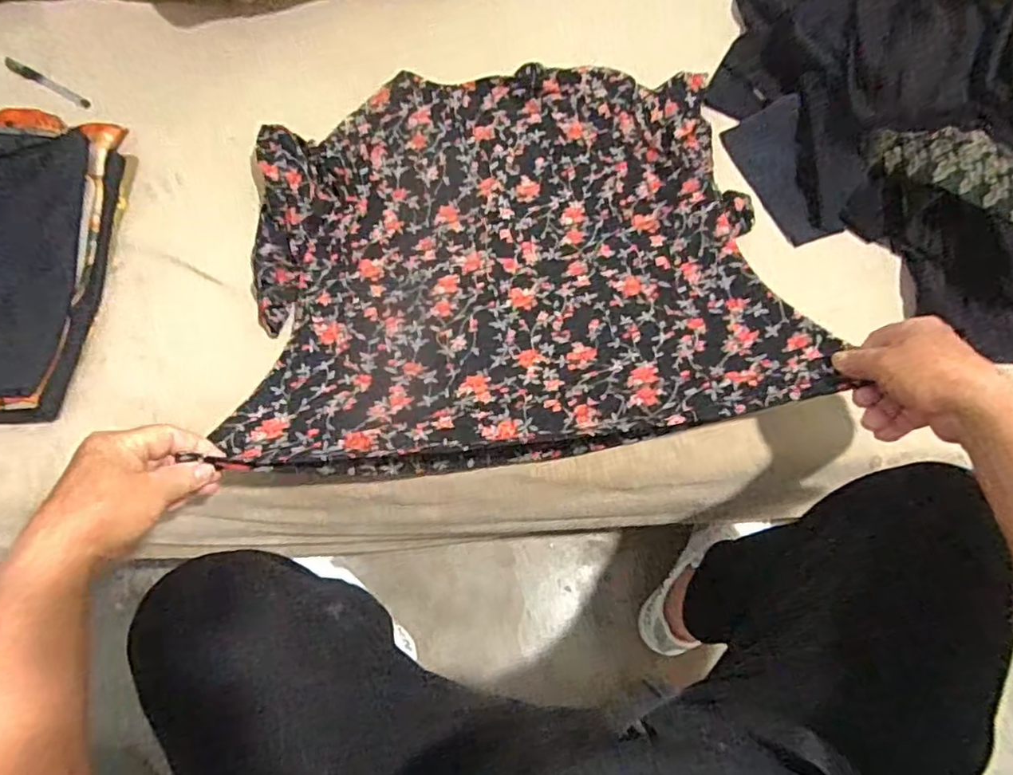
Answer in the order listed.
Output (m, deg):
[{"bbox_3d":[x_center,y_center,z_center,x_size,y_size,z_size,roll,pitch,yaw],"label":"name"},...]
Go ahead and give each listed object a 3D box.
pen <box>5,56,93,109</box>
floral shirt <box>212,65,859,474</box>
[{"bbox_3d":[-0.568,-0.376,0.766,0.150,0.009,0.016,30,72,12],"label":"pen"},{"bbox_3d":[0.001,-0.158,0.636,0.511,0.082,0.471,-6,69,-2],"label":"floral shirt"}]

